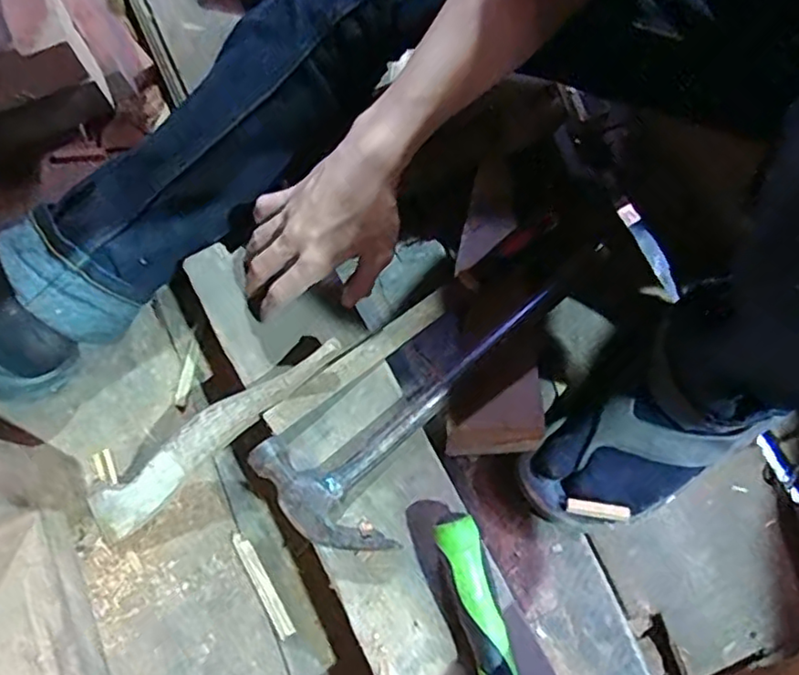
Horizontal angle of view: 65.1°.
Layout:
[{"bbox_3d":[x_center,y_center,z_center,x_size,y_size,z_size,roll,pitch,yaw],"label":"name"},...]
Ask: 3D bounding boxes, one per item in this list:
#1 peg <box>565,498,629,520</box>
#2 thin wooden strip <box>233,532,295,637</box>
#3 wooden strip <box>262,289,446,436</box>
[{"bbox_3d":[0.172,0.149,0.541,0.052,0.005,0.011,8,71,3],"label":"peg"},{"bbox_3d":[-0.122,0.220,0.561,0.014,0.008,0.098,-29,73,-9],"label":"thin wooden strip"},{"bbox_3d":[-0.033,0.019,0.510,0.172,0.005,0.021,-36,86,-10],"label":"wooden strip"}]

